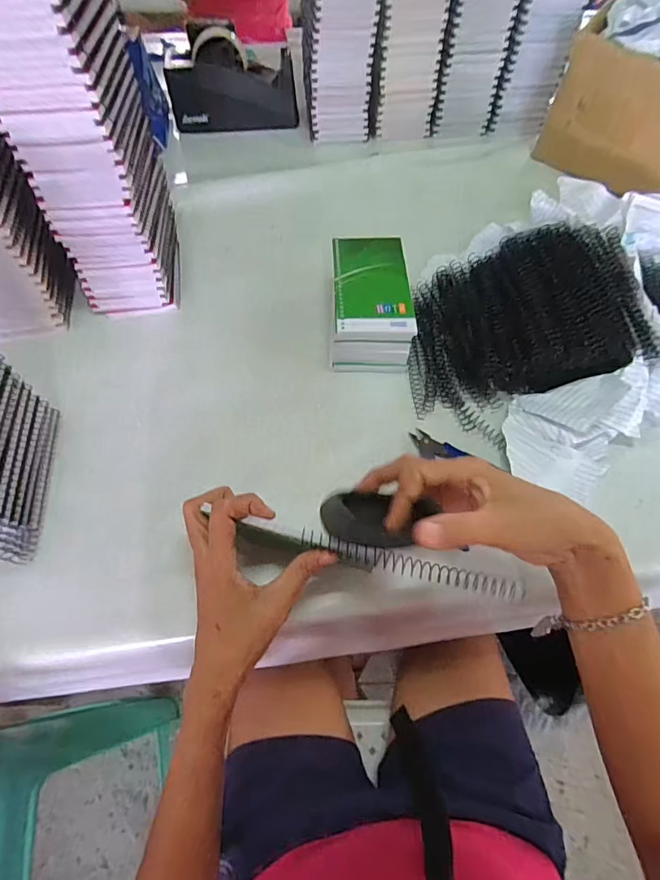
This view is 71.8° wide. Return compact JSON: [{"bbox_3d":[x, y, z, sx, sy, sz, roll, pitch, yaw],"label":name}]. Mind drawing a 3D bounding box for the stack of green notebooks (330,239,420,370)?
[{"bbox_3d":[0.045,-0.155,0.515,0.085,0.056,0.155,2,60,0],"label":"stack of green notebooks"}]

